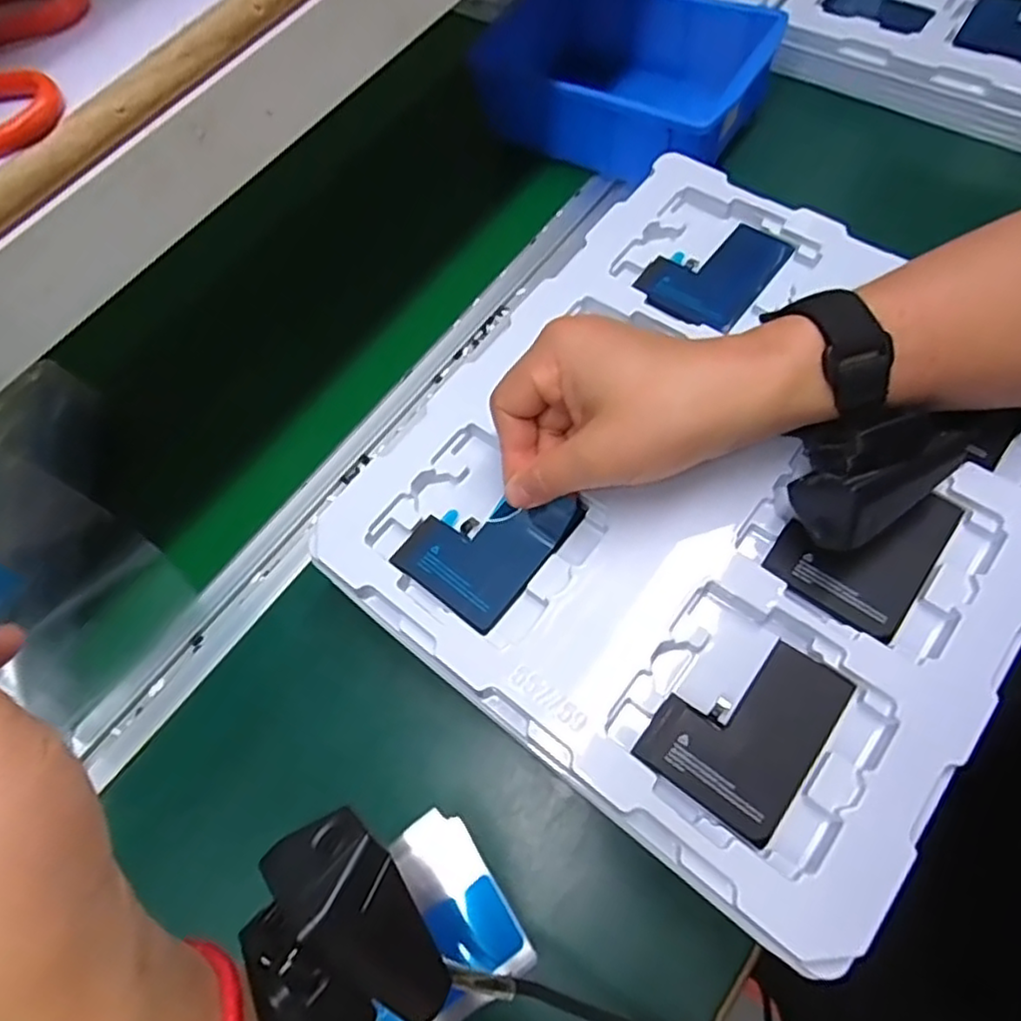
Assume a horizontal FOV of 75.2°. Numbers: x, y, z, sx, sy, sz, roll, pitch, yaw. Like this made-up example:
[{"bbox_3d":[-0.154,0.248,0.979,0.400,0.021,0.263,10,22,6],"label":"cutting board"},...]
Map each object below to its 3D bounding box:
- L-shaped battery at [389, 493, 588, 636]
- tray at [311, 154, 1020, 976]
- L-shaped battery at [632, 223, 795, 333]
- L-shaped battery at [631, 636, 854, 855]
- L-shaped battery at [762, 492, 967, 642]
[{"bbox_3d":[-0.012,0.012,0.315,0.061,0.008,0.073,34,80,20],"label":"L-shaped battery"},{"bbox_3d":[0.101,-0.023,0.319,0.279,0.028,0.308,34,73,21],"label":"tray"},{"bbox_3d":[0.114,-0.136,0.376,0.059,0.007,0.080,35,74,21],"label":"L-shaped battery"},{"bbox_3d":[0.097,0.087,0.273,0.058,0.006,0.076,34,73,21],"label":"L-shaped battery"},{"bbox_3d":[0.160,0.014,0.300,0.059,0.006,0.076,34,73,21],"label":"L-shaped battery"}]

